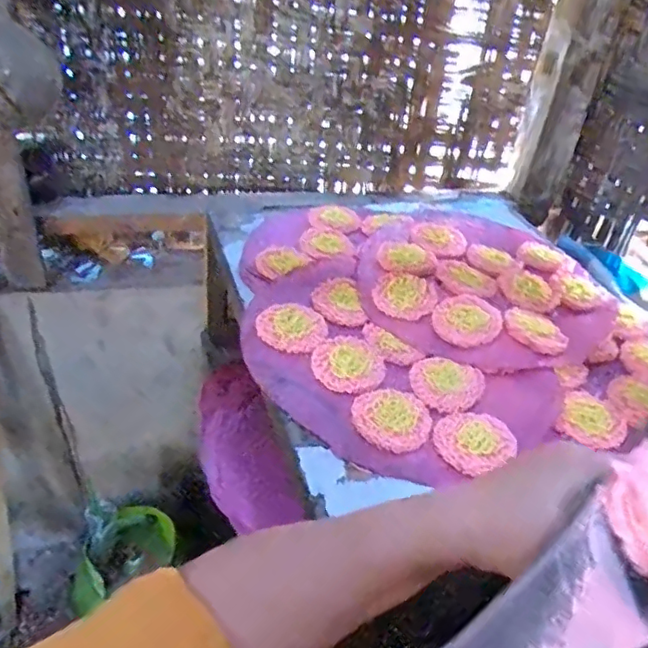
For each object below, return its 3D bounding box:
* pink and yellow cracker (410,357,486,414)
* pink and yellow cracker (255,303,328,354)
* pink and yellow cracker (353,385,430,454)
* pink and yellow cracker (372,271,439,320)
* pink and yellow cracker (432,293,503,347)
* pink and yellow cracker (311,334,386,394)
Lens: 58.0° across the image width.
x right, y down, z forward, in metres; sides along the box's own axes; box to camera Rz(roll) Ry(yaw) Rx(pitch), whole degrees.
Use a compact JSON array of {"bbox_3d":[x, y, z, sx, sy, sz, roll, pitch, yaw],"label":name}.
[{"bbox_3d":[0.132,0.064,0.635,0.077,0.016,0.073,4,37,-3],"label":"pink and yellow cracker"},{"bbox_3d":[-0.037,0.001,0.676,0.079,0.007,0.084,6,37,0],"label":"pink and yellow cracker"},{"bbox_3d":[0.068,0.090,0.589,0.076,0.006,0.083,4,37,-3],"label":"pink and yellow cracker"},{"bbox_3d":[0.102,-0.035,0.732,0.076,0.015,0.076,12,37,7],"label":"pink and yellow cracker"},{"bbox_3d":[0.171,-0.005,0.703,0.082,0.006,0.078,-3,49,3],"label":"pink and yellow cracker"},{"bbox_3d":[0.025,0.041,0.642,0.078,0.006,0.087,-10,40,-21],"label":"pink and yellow cracker"}]

